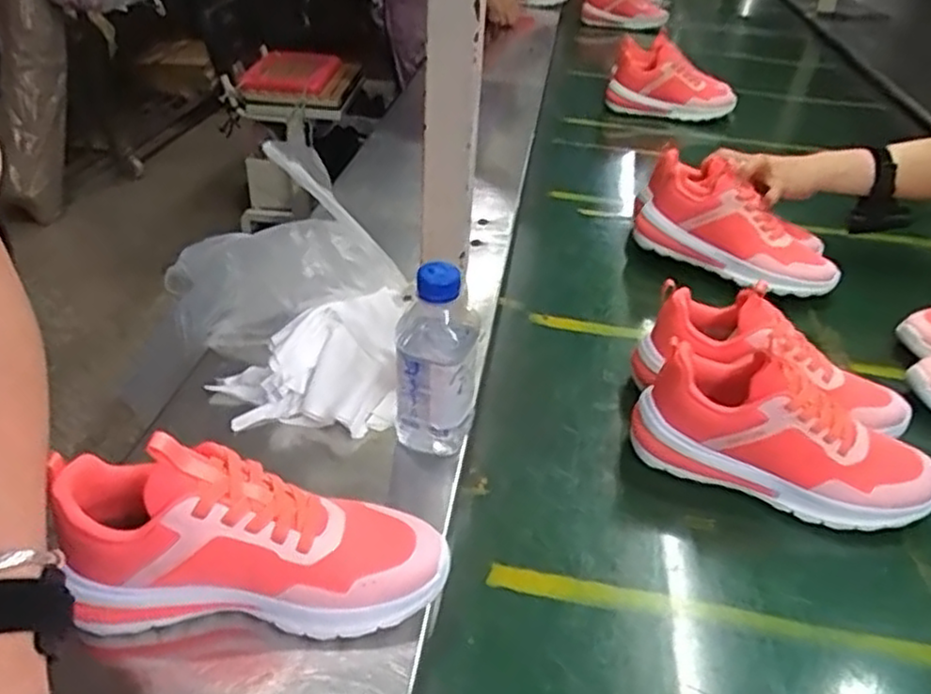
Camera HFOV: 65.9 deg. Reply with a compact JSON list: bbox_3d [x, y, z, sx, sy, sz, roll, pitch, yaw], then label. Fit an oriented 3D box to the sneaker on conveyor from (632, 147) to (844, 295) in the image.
[{"bbox_3d":[0.338,-0.153,0.892,0.250,0.106,0.091,27,42,27],"label":"sneaker on conveyor"}]

